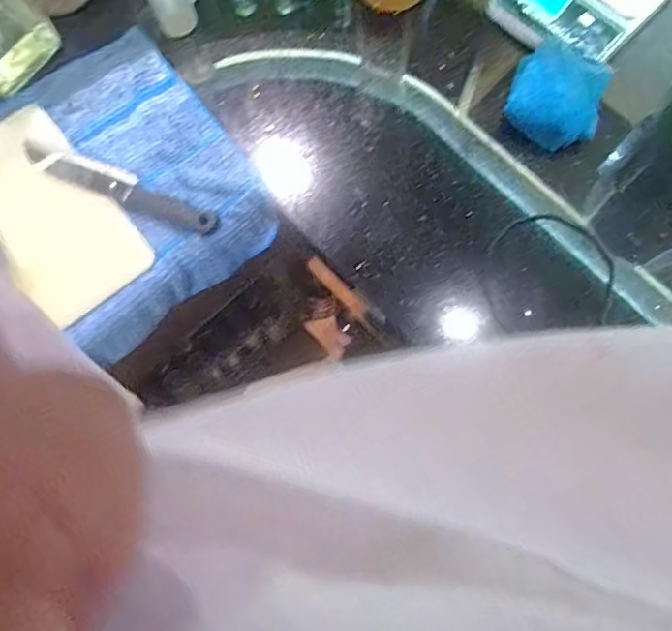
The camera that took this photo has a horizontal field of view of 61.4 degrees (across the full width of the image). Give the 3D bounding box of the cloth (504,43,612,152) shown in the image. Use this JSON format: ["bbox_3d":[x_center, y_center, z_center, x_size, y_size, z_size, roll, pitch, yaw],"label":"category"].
[{"bbox_3d":[0.247,-0.244,0.629,0.102,0.047,0.093,23,76,6],"label":"cloth"}]

